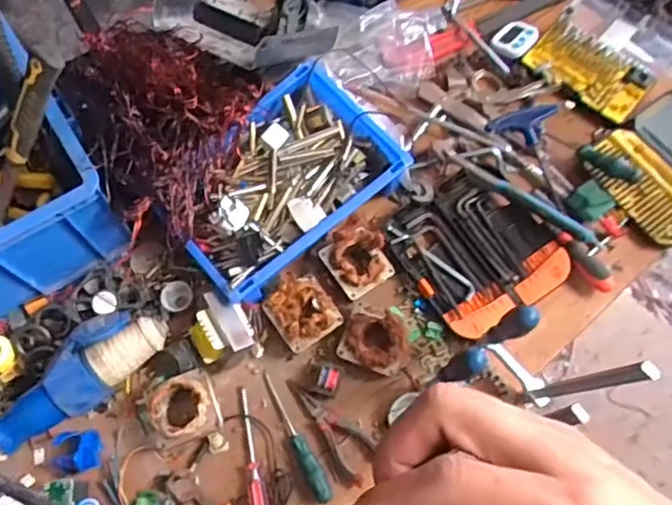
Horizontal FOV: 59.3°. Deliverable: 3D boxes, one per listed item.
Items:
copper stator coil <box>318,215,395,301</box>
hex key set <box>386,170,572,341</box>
[{"bbox_3d":[0.029,0.008,0.816,0.089,0.049,0.090,-38,72,-14],"label":"copper stator coil"},{"bbox_3d":[0.202,-0.009,0.849,0.201,0.020,0.209,-29,70,-12],"label":"hex key set"}]

